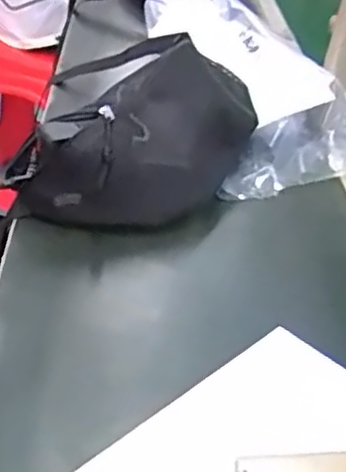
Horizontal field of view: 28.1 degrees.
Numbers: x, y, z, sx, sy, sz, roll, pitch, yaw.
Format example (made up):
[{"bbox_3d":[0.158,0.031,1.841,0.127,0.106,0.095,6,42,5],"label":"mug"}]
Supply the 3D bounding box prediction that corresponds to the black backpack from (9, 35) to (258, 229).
[{"bbox_3d":[-0.020,-0.090,0.656,0.153,0.097,0.240,18,36,16],"label":"black backpack"}]

